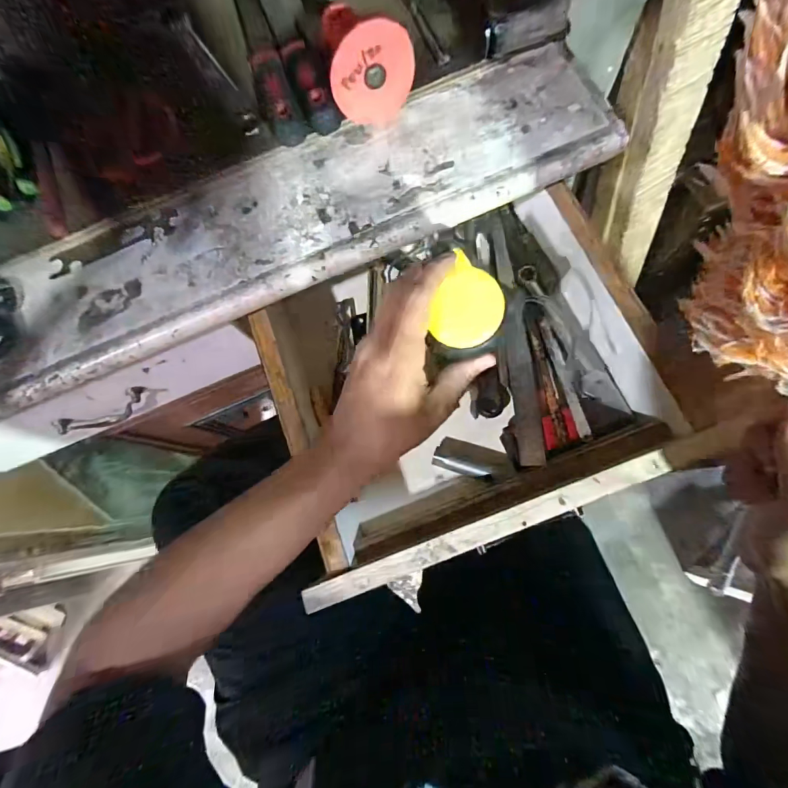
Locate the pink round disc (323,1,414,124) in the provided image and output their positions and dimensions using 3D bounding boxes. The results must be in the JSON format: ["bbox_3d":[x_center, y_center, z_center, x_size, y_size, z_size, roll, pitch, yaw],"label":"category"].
[{"bbox_3d":[-0.023,-0.282,0.350,0.085,0.076,0.005,-6,58,-26],"label":"pink round disc"}]

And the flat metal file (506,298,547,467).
[{"bbox_3d":[0.137,-0.016,0.420,0.027,0.011,0.182,-1,74,-1],"label":"flat metal file"}]

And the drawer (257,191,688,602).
[{"bbox_3d":[0.052,-0.022,0.404,0.351,0.127,0.316,-23,74,2],"label":"drawer"}]

